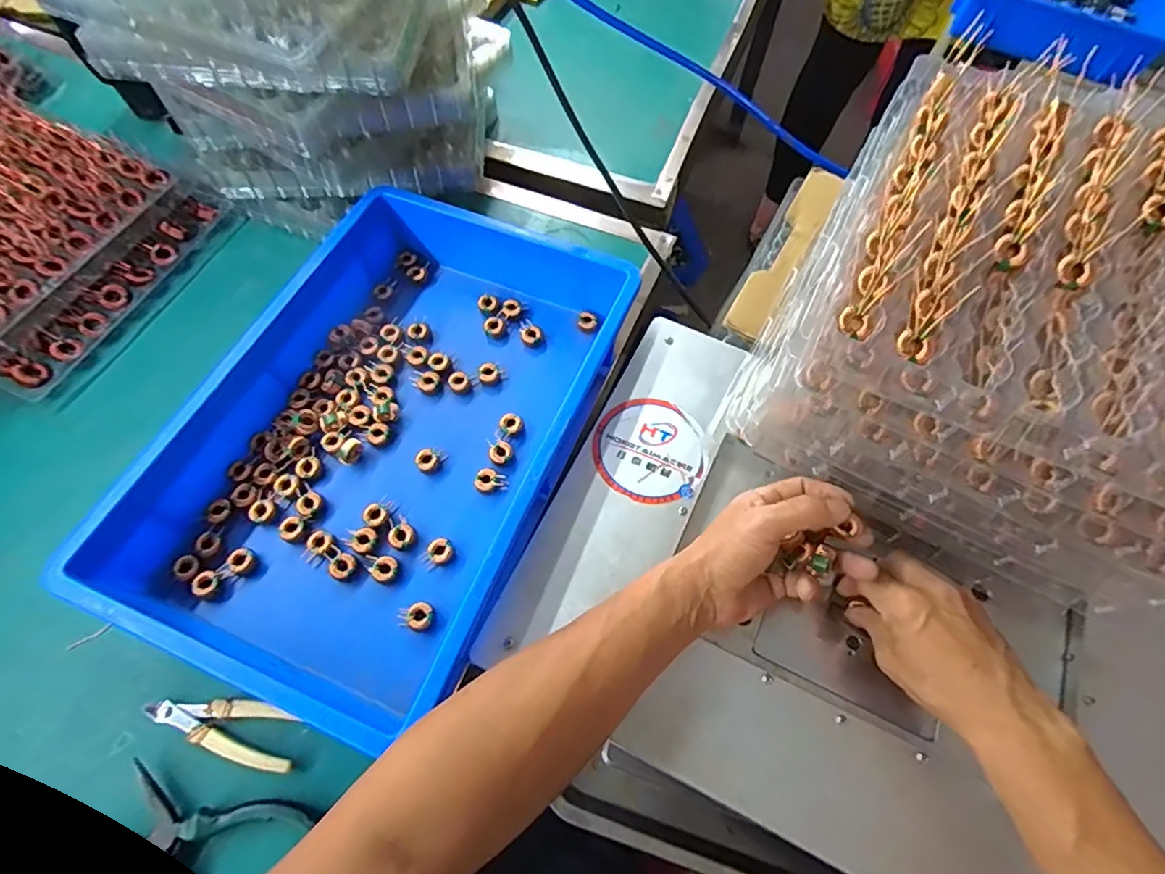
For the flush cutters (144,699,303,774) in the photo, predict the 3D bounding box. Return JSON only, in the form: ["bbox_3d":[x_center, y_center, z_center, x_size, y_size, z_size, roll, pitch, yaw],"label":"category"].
[{"bbox_3d":[-0.263,0.211,0.413,0.116,0.008,0.039,14,63,4],"label":"flush cutters"}]

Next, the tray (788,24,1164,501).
[{"bbox_3d":[0.325,-0.111,0.369,0.302,0.058,0.291,30,78,13],"label":"tray"}]

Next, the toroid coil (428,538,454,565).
[{"bbox_3d":[-0.118,0.093,0.467,0.018,0.014,0.021,41,69,17],"label":"toroid coil"}]

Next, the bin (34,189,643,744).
[{"bbox_3d":[-0.159,-0.012,0.493,0.284,0.084,0.444,21,64,8],"label":"bin"}]

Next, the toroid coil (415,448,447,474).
[{"bbox_3d":[-0.138,0.021,0.505,0.021,0.008,0.024,28,65,11],"label":"toroid coil"}]

